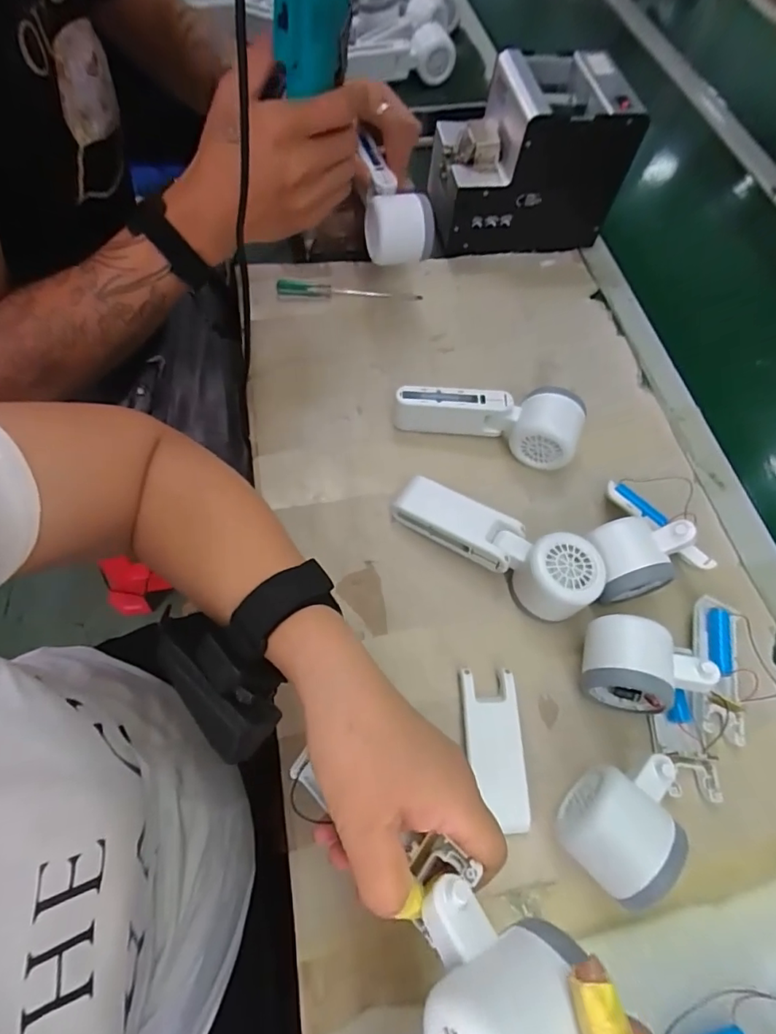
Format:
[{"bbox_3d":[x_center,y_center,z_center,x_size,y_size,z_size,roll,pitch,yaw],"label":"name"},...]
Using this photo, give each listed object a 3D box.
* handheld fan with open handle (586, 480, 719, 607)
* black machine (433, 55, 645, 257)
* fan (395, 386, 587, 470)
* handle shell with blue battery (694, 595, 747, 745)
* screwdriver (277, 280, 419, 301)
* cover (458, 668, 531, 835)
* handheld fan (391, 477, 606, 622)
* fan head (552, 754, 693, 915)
[{"bbox_3d":[0.201,0.011,0.411,0.107,0.065,0.092,-17,67,-12],"label":"handheld fan with open handle"},{"bbox_3d":[0.146,-0.382,0.555,0.186,0.153,0.119,-3,65,-6],"label":"black machine"},{"bbox_3d":[0.088,-0.090,0.454,0.156,0.049,0.051,14,62,0],"label":"fan"},{"bbox_3d":[0.251,0.113,0.389,0.034,0.019,0.103,14,62,0],"label":"handle shell with blue battery"},{"bbox_3d":[-0.040,-0.240,0.539,0.151,0.015,0.018,0,63,-7],"label":"screwdriver"},{"bbox_3d":[0.073,0.158,0.351,0.038,0.010,0.100,-1,63,-8],"label":"cover"},{"bbox_3d":[0.081,0.021,0.403,0.166,0.051,0.061,26,63,6],"label":"handheld fan"},{"bbox_3d":[0.147,0.184,0.314,0.082,0.051,0.057,-40,73,-20],"label":"fan head"}]

